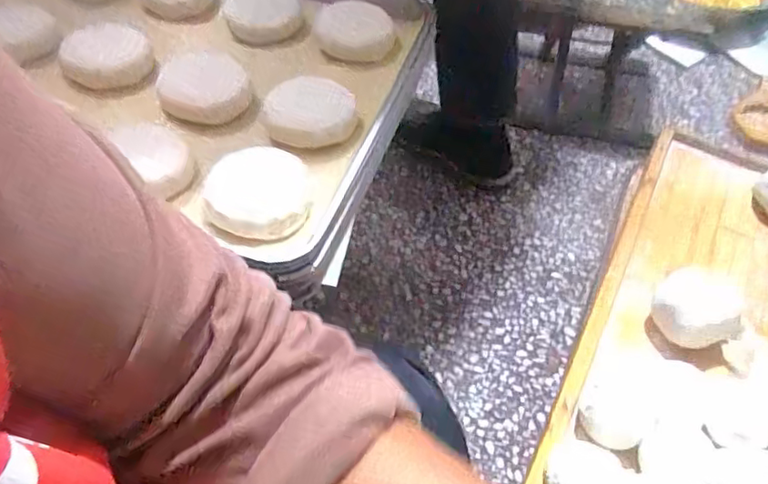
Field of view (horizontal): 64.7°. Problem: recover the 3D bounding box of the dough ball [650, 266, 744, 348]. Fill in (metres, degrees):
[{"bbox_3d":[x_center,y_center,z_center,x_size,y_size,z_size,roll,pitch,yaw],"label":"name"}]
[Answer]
[{"bbox_3d":[0.272,0.056,0.534,0.062,0.062,0.056,3,52,-1],"label":"dough ball"}]

